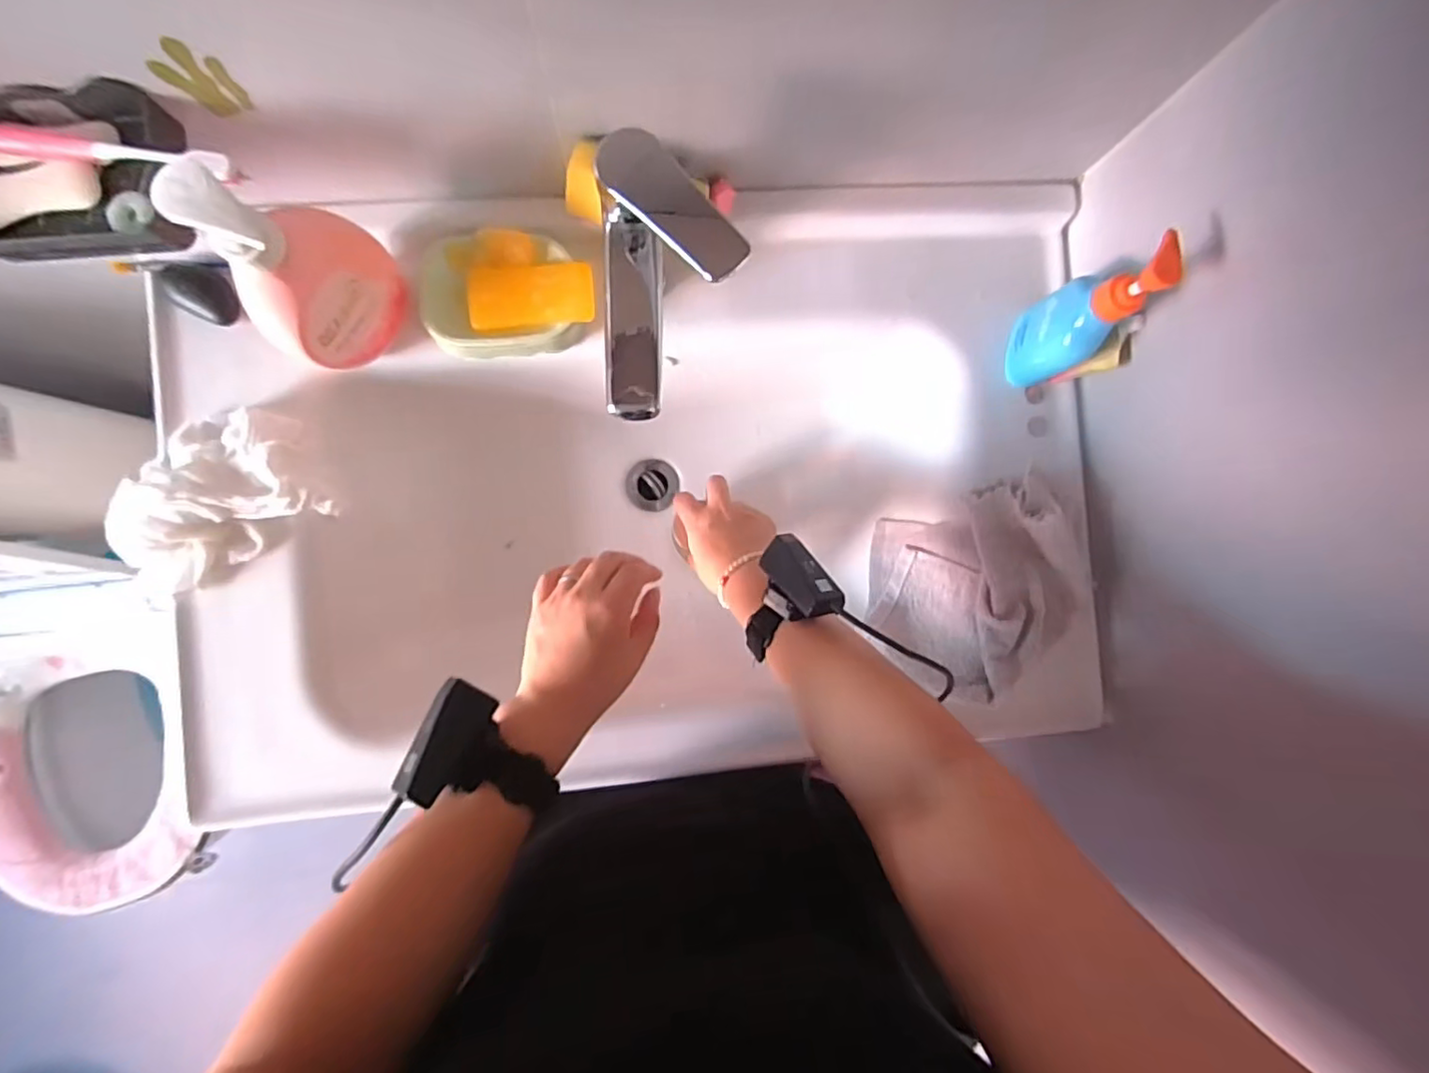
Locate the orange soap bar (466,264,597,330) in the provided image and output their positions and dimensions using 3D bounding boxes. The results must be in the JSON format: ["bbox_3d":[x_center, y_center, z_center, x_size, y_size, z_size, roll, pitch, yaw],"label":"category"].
[{"bbox_3d":[-0.152,-0.200,0.518,0.103,0.017,0.049,-3,88,-5],"label":"orange soap bar"}]

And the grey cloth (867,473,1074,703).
[{"bbox_3d":[0.251,0.055,0.615,0.154,0.135,0.188,-19,90,-5],"label":"grey cloth"}]

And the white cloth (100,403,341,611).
[{"bbox_3d":[-0.413,-0.031,0.502,0.167,0.053,0.118,-29,91,-5],"label":"white cloth"}]

